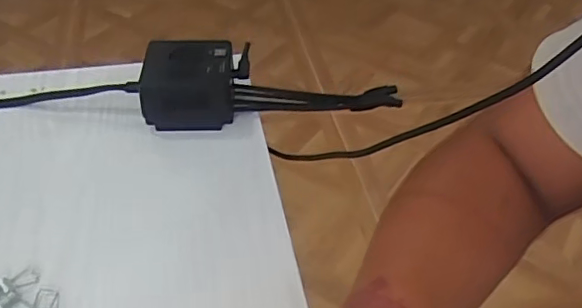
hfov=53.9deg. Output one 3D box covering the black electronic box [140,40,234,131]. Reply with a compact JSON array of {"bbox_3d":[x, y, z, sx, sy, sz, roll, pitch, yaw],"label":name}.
[{"bbox_3d":[-0.092,-0.063,0.515,0.078,0.053,0.071,-1,42,-2],"label":"black electronic box"}]

